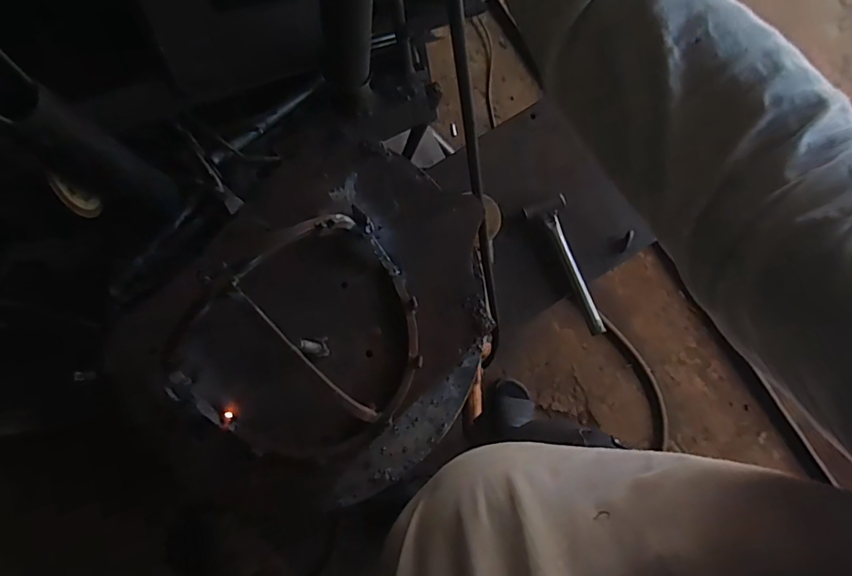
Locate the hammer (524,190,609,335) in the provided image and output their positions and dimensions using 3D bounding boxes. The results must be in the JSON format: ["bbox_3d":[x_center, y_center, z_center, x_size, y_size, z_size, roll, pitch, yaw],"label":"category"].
[{"bbox_3d":[0.237,-0.036,0.815,0.064,0.033,0.236,-19,80,-2],"label":"hammer"}]

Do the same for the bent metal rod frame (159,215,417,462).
[{"bbox_3d":[-0.105,0.060,0.454,0.185,0.112,0.260,44,84,8],"label":"bent metal rod frame"}]

